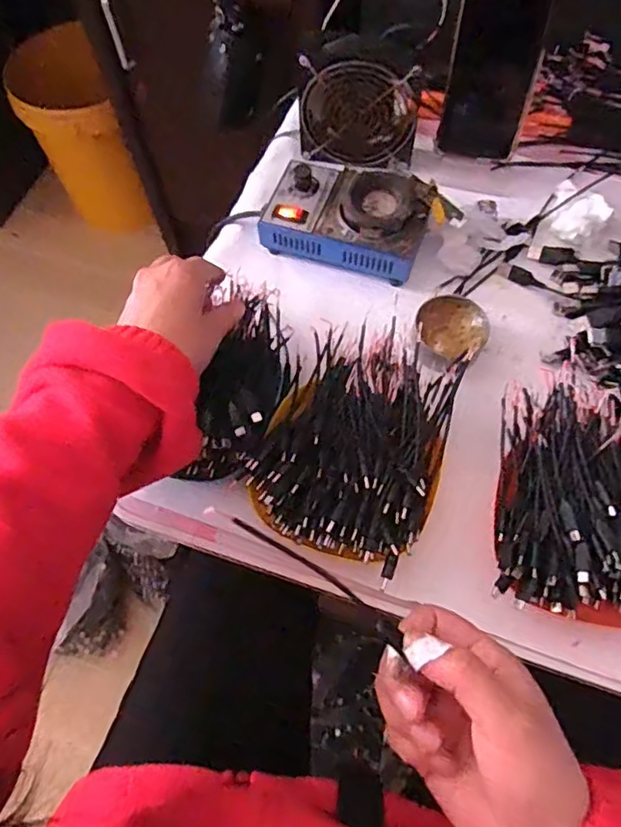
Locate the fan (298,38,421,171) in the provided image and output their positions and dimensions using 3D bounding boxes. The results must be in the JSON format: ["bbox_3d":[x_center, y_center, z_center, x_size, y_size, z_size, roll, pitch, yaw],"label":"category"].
[{"bbox_3d":[0.050,-0.309,0.609,0.123,0.111,0.039,3,46,-3],"label":"fan"}]

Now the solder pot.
[{"bbox_3d":[0.035,-0.191,0.575,0.154,0.053,0.102,12,65,8],"label":"solder pot"}]

